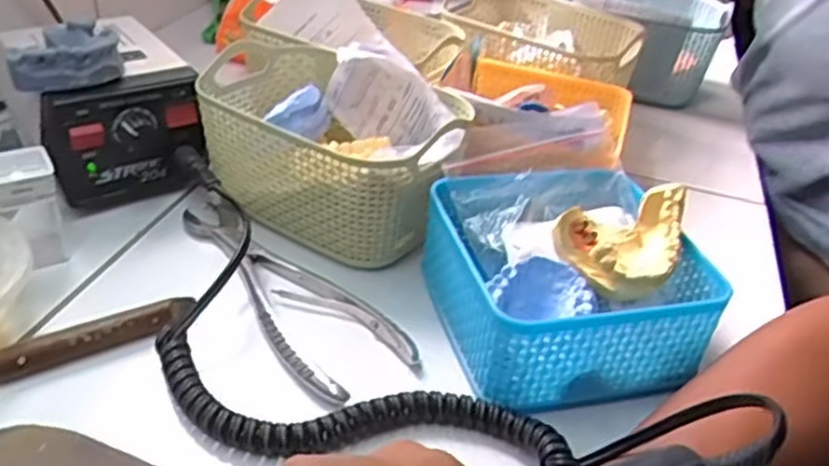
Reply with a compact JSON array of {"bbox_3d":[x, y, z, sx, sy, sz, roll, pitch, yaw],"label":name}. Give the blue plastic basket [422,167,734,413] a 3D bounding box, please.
[{"bbox_3d":[0.083,0.025,0.413,0.133,0.068,0.131,-4,36,-17],"label":"blue plastic basket"}]

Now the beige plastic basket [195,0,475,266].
[{"bbox_3d":[-0.055,-0.056,0.492,0.173,0.088,0.119,25,38,24],"label":"beige plastic basket"}]

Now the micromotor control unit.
[{"bbox_3d":[-0.204,-0.085,0.513,0.090,0.090,0.126,-10,37,-23],"label":"micromotor control unit"}]

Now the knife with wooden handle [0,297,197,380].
[{"bbox_3d":[-0.185,0.060,0.373,0.147,0.016,0.021,-13,39,-27],"label":"knife with wooden handle"}]

